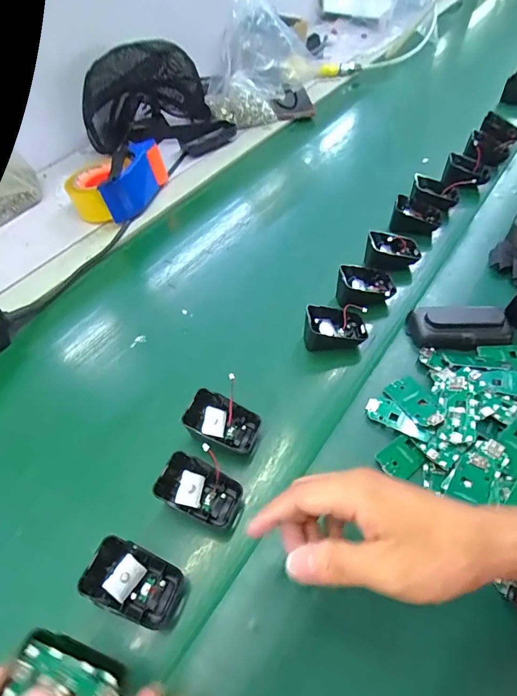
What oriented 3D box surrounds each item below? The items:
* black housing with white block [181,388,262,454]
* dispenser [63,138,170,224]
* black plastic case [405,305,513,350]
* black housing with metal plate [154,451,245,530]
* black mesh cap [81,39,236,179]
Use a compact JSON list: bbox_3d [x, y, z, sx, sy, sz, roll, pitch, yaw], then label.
[{"bbox_3d":[-0.034,0.071,0.402,0.069,0.034,0.042,21,58,14],"label":"black housing with white block"},{"bbox_3d":[-0.222,-0.257,0.648,0.114,0.077,0.144,19,58,13],"label":"dispenser"},{"bbox_3d":[0.223,-0.024,0.465,0.104,0.027,0.050,3,55,2],"label":"black plastic case"},{"bbox_3d":[-0.050,0.124,0.363,0.070,0.034,0.044,18,57,12],"label":"black housing with metal plate"},{"bbox_3d":[-0.184,-0.457,0.766,0.247,0.160,0.209,-8,56,-6],"label":"black mesh cap"}]

